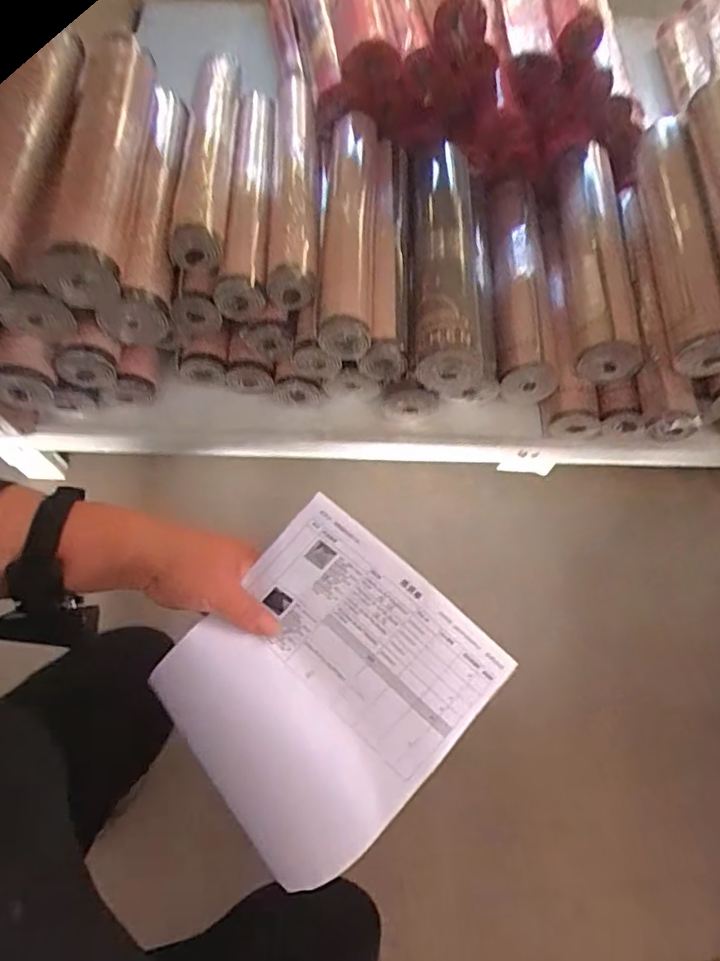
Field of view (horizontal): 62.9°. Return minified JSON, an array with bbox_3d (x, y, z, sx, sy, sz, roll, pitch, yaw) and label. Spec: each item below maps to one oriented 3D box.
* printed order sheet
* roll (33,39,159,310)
[{"bbox_3d":[-0.034,0.169,0.467,0.210,0.024,0.244,44,94,2],"label":"printed order sheet"},{"bbox_3d":[-0.429,-0.556,0.990,0.101,0.110,0.622,-3,66,-5],"label":"roll"}]

